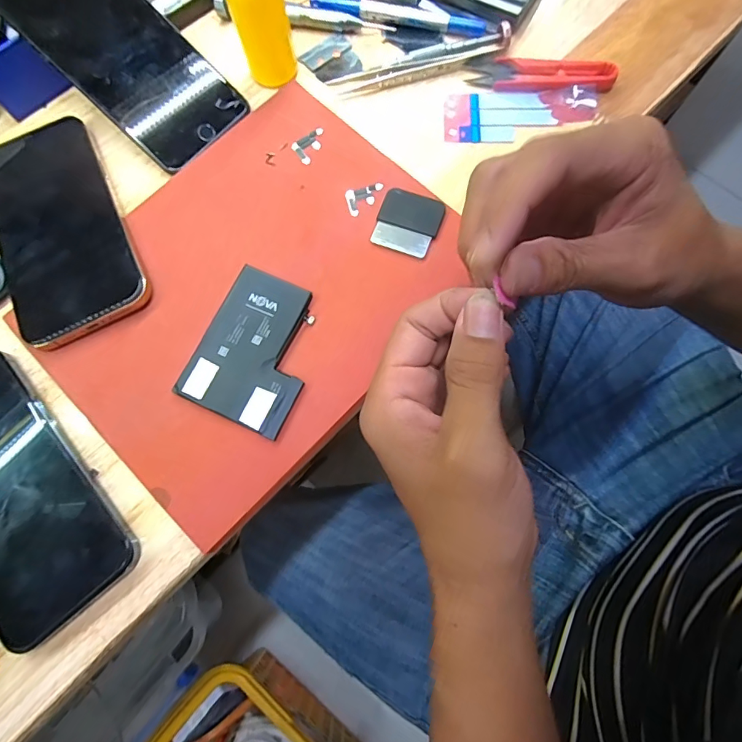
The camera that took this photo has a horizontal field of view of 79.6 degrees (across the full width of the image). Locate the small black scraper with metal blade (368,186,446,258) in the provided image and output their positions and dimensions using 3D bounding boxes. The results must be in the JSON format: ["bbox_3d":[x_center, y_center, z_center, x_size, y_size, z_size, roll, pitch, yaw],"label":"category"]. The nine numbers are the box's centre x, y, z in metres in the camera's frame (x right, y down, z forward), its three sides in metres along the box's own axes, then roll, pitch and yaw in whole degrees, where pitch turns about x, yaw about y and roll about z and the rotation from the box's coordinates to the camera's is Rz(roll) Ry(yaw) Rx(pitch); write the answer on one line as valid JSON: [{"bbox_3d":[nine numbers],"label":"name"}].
[{"bbox_3d":[0.023,-0.095,0.284,0.039,0.004,0.042,20,77,4],"label":"small black scraper with metal blade"}]

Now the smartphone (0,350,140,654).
[{"bbox_3d":[-0.200,0.064,0.240,0.072,0.011,0.154,-40,80,-9],"label":"smartphone"}]

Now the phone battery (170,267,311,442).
[{"bbox_3d":[-0.066,-0.014,0.262,0.066,0.004,0.087,25,78,5],"label":"phone battery"}]

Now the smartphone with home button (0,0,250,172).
[{"bbox_3d":[-0.160,-0.206,0.290,0.147,0.006,0.076,43,80,-11],"label":"smartphone with home button"}]

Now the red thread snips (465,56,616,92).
[{"bbox_3d":[0.120,-0.210,0.312,0.098,0.012,0.023,5,77,1],"label":"red thread snips"}]

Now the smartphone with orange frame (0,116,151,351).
[{"bbox_3d":[-0.198,-0.093,0.278,0.076,0.010,0.157,-25,78,-6],"label":"smartphone with orange frame"}]

